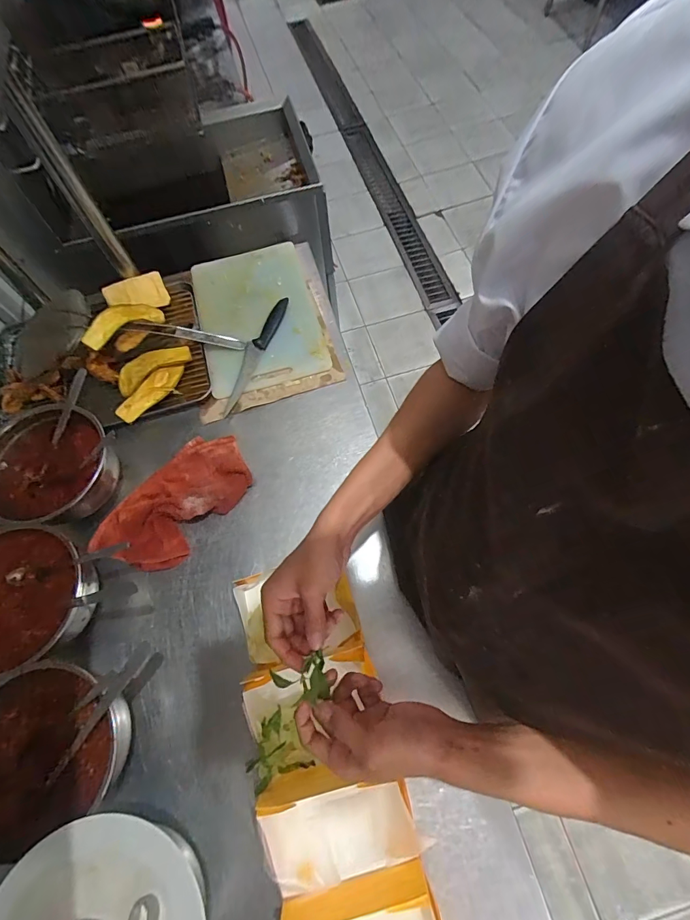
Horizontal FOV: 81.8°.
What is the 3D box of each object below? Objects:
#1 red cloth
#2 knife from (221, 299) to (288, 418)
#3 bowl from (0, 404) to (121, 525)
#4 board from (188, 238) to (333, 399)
[{"bbox_3d":[-0.273,0.066,0.648,0.142,0.024,0.255,38,74,16],"label":"red cloth"},{"bbox_3d":[-0.173,-0.208,0.763,0.037,0.012,0.271,19,69,10],"label":"knife"},{"bbox_3d":[-0.464,0.017,0.635,0.186,0.091,0.165,-36,70,-12],"label":"bowl"},{"bbox_3d":[-0.177,-0.295,0.796,0.228,0.022,0.338,-16,67,-4],"label":"board"}]

